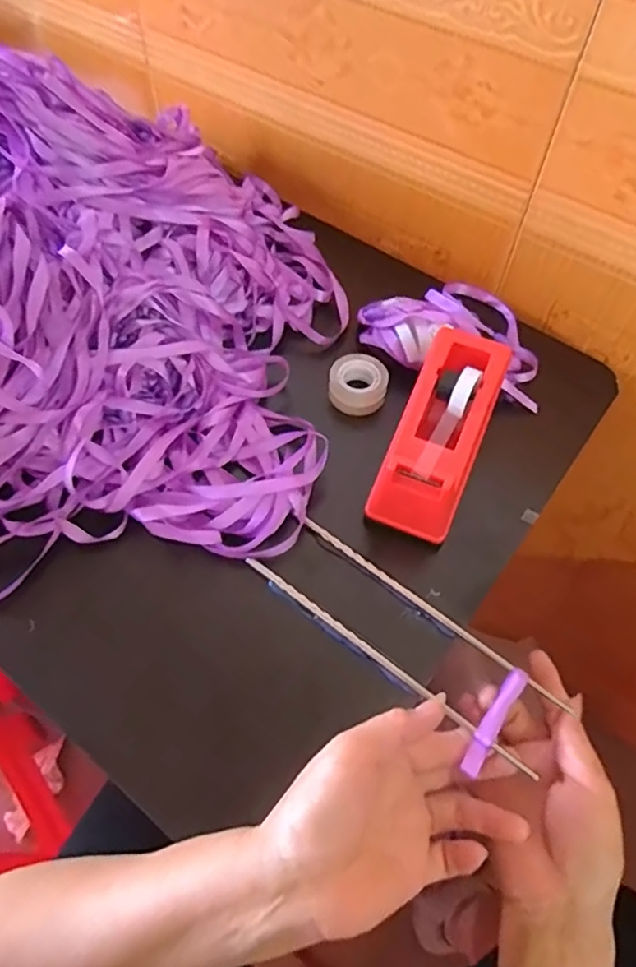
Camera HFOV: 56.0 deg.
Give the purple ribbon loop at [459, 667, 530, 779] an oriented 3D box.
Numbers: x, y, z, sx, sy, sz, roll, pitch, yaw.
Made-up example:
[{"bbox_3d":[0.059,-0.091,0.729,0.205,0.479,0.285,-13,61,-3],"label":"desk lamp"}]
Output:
[{"bbox_3d":[0.108,0.143,0.364,0.011,0.007,0.070,33,63,15],"label":"purple ribbon loop"}]

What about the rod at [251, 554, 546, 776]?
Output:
[{"bbox_3d":[0.033,0.109,0.390,0.206,0.007,0.007,34,63,17],"label":"rod"}]

